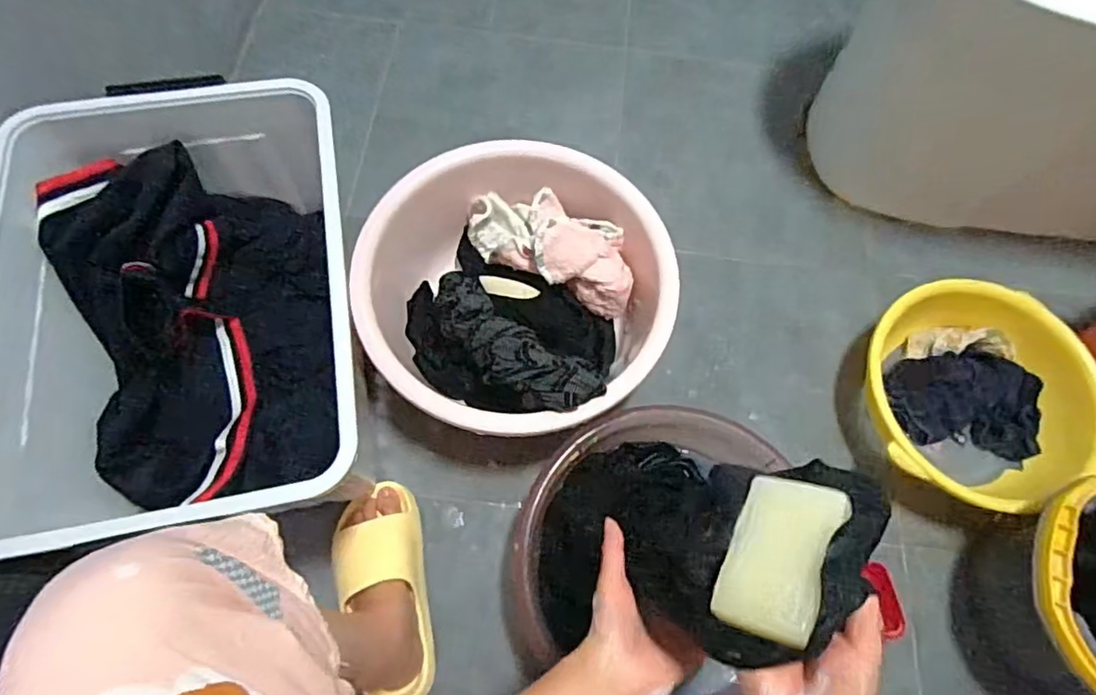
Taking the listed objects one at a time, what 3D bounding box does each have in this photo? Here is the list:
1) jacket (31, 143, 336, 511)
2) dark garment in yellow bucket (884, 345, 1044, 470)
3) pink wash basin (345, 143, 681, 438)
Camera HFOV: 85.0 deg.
[{"bbox_3d":[-0.409,-0.021,0.691,0.204,0.195,0.355,-7,69,-5],"label":"jacket"},{"bbox_3d":[0.583,0.078,0.844,0.176,0.057,0.138,12,68,3],"label":"dark garment in yellow bucket"},{"bbox_3d":[-0.040,-0.064,0.788,0.364,0.173,0.372,1,68,-2],"label":"pink wash basin"}]

